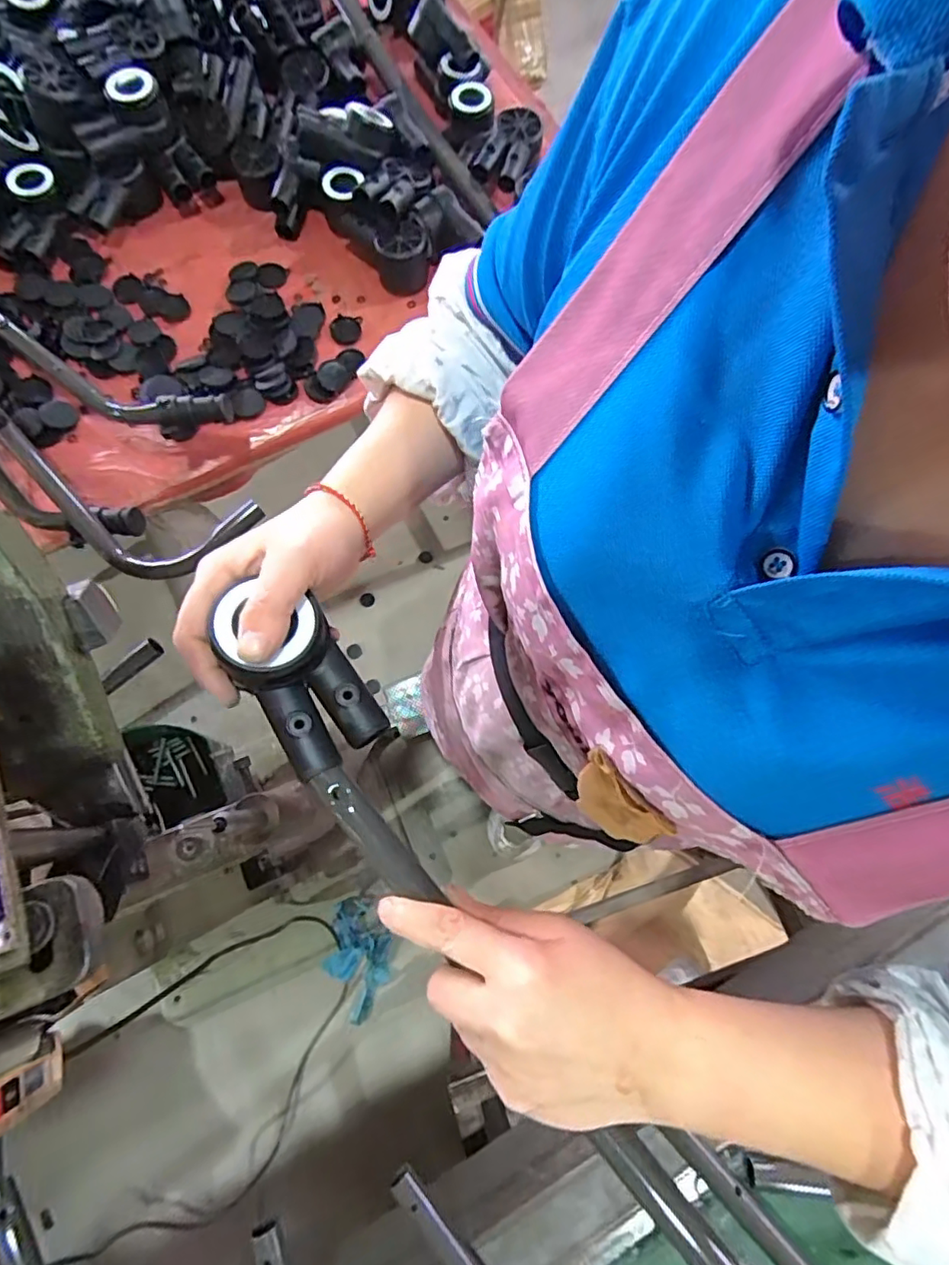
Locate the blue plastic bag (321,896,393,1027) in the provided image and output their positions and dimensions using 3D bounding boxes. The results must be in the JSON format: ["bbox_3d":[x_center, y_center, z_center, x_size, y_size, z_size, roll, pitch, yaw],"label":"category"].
[{"bbox_3d":[-0.233,0.654,1.153,0.119,0.053,0.263,-2,103,1],"label":"blue plastic bag"}]

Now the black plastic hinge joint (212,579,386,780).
[{"bbox_3d":[-0.089,0.024,0.297,0.052,0.043,0.089,-30,76,-7],"label":"black plastic hinge joint"}]

